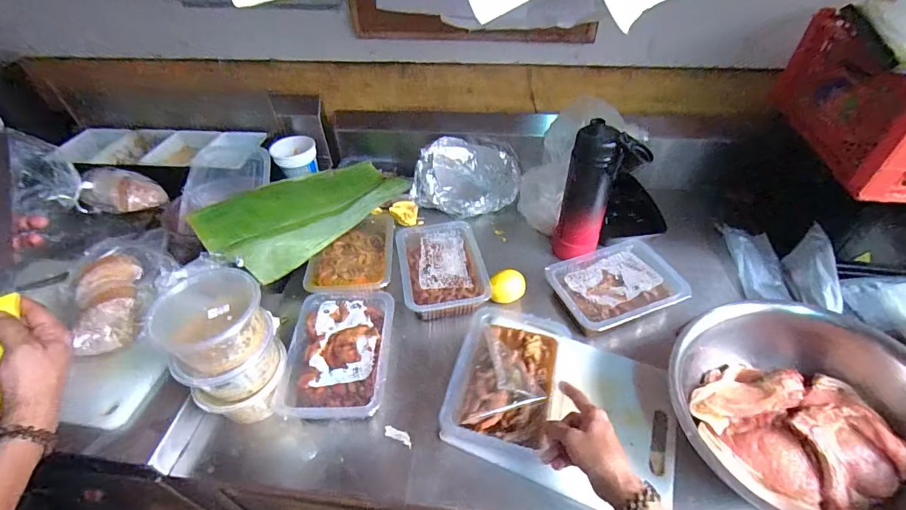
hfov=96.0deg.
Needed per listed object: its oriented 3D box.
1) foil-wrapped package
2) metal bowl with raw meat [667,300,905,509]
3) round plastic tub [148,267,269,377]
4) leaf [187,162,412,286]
[{"bbox_3d":[0.028,-0.162,0.857,0.214,0.095,0.143,4,45,6],"label":"foil-wrapped package"},{"bbox_3d":[0.387,0.178,0.469,0.259,0.108,0.249,-1,45,1],"label":"metal bowl with raw meat"},{"bbox_3d":[-0.278,0.076,0.475,0.099,0.077,0.093,-1,45,1],"label":"round plastic tub"},{"bbox_3d":[-0.265,-0.099,0.770,0.164,0.088,0.386,27,51,25],"label":"leaf"}]

